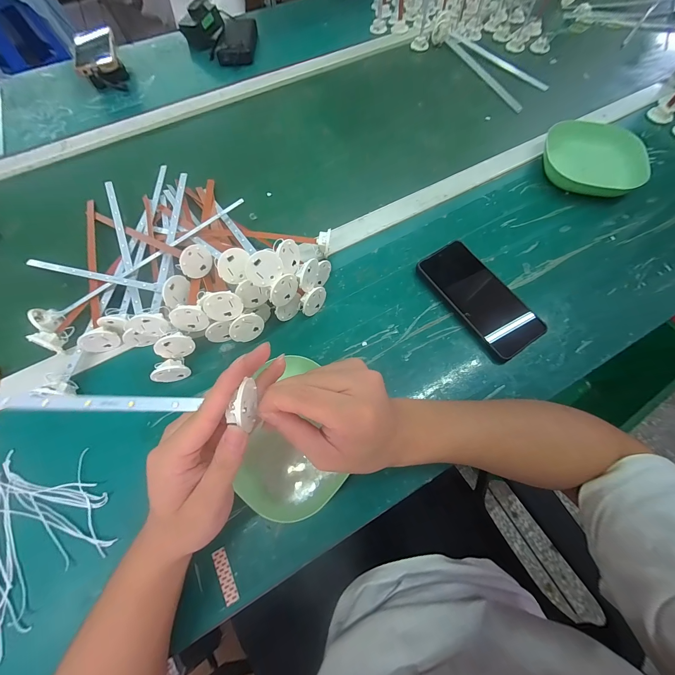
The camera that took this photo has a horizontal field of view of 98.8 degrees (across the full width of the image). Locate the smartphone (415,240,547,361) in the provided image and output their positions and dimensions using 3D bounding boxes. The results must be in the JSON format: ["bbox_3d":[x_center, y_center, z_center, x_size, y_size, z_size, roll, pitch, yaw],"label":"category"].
[{"bbox_3d":[0.180,-0.052,0.369,0.078,0.016,0.161,-33,69,-13],"label":"smartphone"}]

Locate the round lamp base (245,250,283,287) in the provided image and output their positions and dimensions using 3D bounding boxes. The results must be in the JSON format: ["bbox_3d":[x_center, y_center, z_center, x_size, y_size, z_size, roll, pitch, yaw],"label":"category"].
[{"bbox_3d":[-0.075,-0.071,0.297,0.036,0.036,0.006,-40,45,-1],"label":"round lamp base"}]

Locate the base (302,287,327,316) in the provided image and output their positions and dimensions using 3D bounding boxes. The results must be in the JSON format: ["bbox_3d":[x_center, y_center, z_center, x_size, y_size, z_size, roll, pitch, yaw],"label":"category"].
[{"bbox_3d":[-0.030,-0.045,0.361,0.015,0.036,0.037,39,72,17],"label":"base"}]

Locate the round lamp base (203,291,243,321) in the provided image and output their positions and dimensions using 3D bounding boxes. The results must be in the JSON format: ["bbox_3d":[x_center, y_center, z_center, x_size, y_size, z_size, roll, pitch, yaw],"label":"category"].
[{"bbox_3d":[-0.121,-0.033,0.307,0.038,0.038,0.006,-27,51,4],"label":"round lamp base"}]

